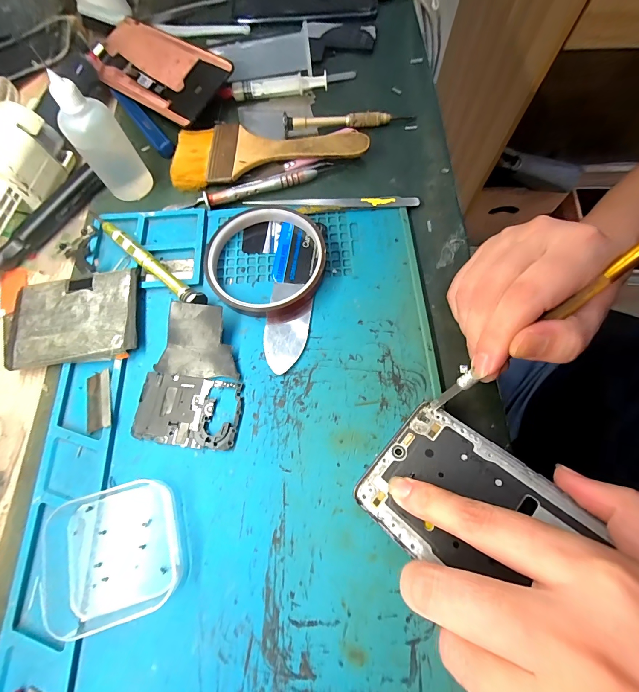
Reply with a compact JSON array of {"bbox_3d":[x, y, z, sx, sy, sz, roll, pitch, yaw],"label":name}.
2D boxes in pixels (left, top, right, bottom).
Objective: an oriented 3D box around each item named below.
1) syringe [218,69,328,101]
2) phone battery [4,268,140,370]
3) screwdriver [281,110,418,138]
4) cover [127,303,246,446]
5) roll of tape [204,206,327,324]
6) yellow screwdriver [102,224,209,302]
[{"bbox_3d":[-0.043,-0.240,0.290,0.099,0.013,0.012,0,71,1],"label":"syringe"},{"bbox_3d":[-0.174,-0.019,0.218,0.094,0.011,0.065,-8,71,-2],"label":"phone battery"},{"bbox_3d":[0.026,-0.197,0.274,0.113,0.013,0.008,-7,71,-1],"label":"screwdriver"},{"bbox_3d":[-0.081,0.017,0.202,0.065,0.015,0.088,7,71,3],"label":"cover"},{"bbox_3d":[-0.039,-0.063,0.229,0.087,0.014,0.084,0,71,1],"label":"roll of tape"},{"bbox_3d":[-0.120,-0.058,0.229,0.105,0.015,0.012,38,76,13],"label":"yellow screwdriver"}]

